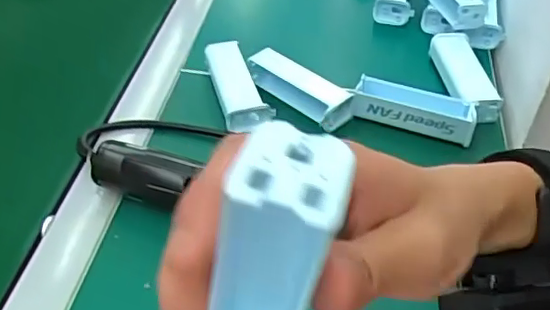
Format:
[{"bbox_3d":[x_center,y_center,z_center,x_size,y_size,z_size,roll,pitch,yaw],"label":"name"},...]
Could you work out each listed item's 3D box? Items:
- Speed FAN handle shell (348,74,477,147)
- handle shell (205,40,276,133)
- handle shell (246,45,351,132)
[{"bbox_3d":[0.116,-0.041,0.490,0.100,0.026,0.026,17,46,16],"label":"Speed FAN handle shell"},{"bbox_3d":[-0.037,-0.063,0.515,0.039,0.025,0.098,-14,46,-15],"label":"handle shell"},{"bbox_3d":[0.021,-0.061,0.518,0.030,0.031,0.100,-33,53,-30],"label":"handle shell"}]

